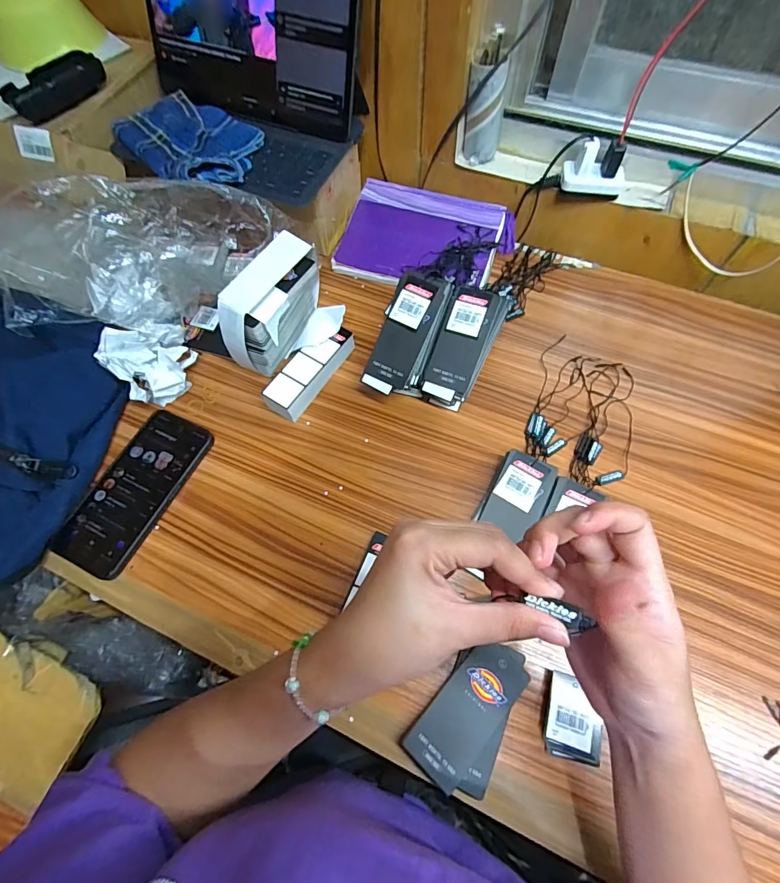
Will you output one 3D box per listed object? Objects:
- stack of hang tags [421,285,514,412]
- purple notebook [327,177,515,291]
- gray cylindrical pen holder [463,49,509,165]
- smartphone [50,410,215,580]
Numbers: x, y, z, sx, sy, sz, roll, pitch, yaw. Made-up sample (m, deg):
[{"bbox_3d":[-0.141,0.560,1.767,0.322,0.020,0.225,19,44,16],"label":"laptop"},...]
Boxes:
[{"bbox_3d":[0.079,-0.102,0.462,0.054,0.027,0.130,25,96,13],"label":"stack of hang tags"},{"bbox_3d":[0.048,-0.274,0.573,0.218,0.022,0.153,14,75,11],"label":"purple notebook"},{"bbox_3d":[0.113,-0.394,0.507,0.044,0.098,0.036,8,65,6],"label":"gray cylindrical pen holder"},{"bbox_3d":[-0.260,0.050,0.436,0.078,0.014,0.169,23,67,12],"label":"smartphone"}]

